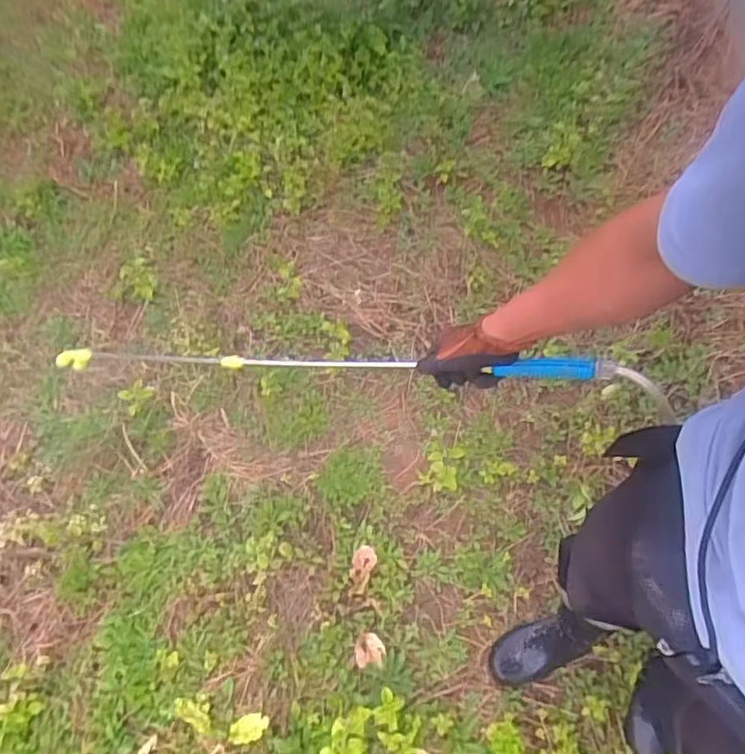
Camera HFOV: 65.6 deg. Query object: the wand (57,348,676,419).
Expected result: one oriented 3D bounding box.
[{"bbox_3d":[-0.135,-0.011,0.871,1.038,0.063,0.030,3,58,28],"label":"wand"}]

